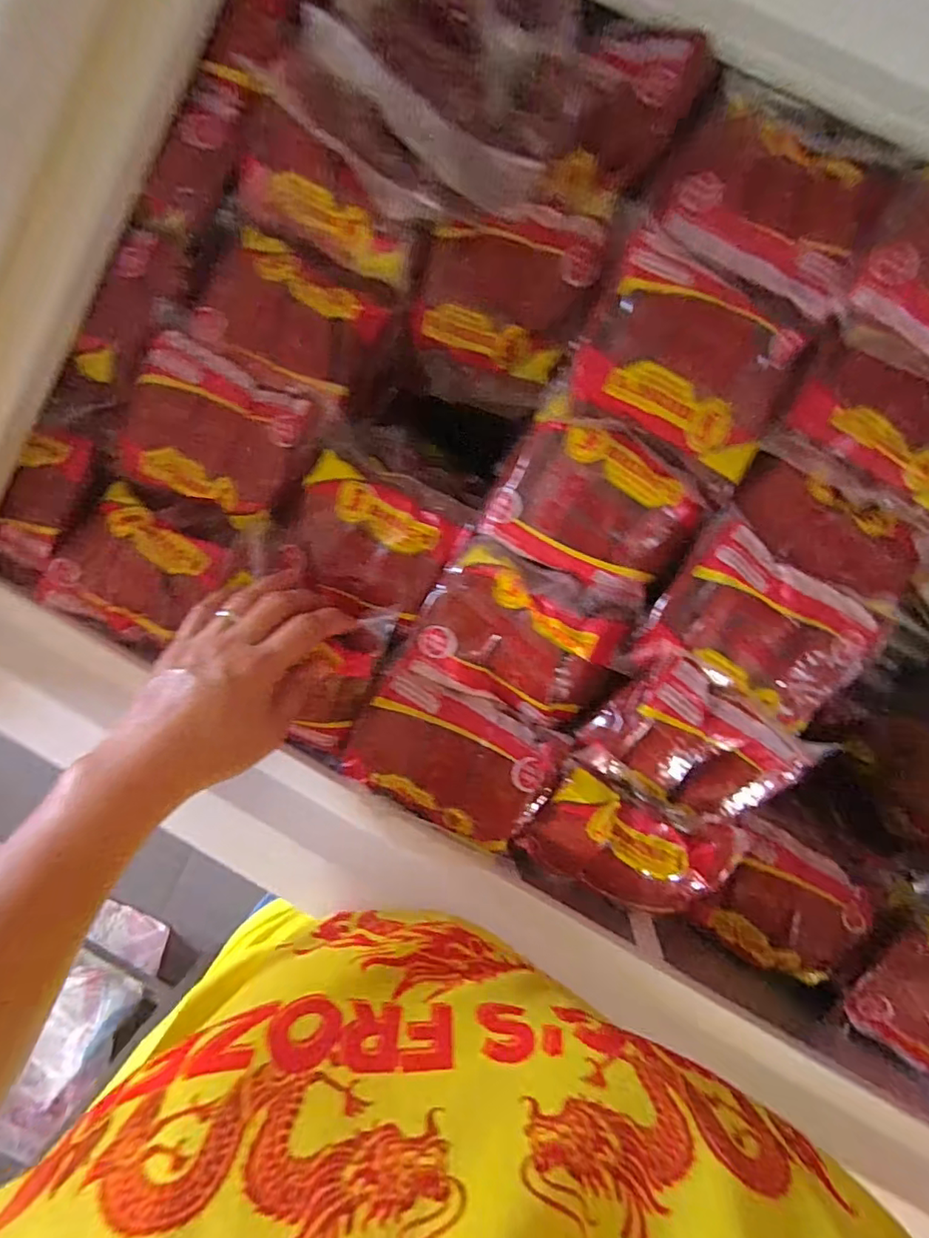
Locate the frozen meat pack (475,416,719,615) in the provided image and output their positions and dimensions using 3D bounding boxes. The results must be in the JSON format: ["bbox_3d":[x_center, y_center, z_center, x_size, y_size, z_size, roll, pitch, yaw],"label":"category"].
[{"bbox_3d":[0.082,-0.067,0.345,0.119,0.023,0.094,30,98,3],"label":"frozen meat pack"}]

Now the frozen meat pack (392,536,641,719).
[{"bbox_3d":[0.035,0.008,0.358,0.125,0.020,0.097,21,97,4],"label":"frozen meat pack"}]

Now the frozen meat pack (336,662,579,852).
[{"bbox_3d":[-0.009,0.092,0.375,0.132,0.030,0.092,26,99,5],"label":"frozen meat pack"}]

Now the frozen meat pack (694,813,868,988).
[{"bbox_3d":[0.241,0.215,0.420,0.102,0.027,0.099,23,96,-1],"label":"frozen meat pack"}]

